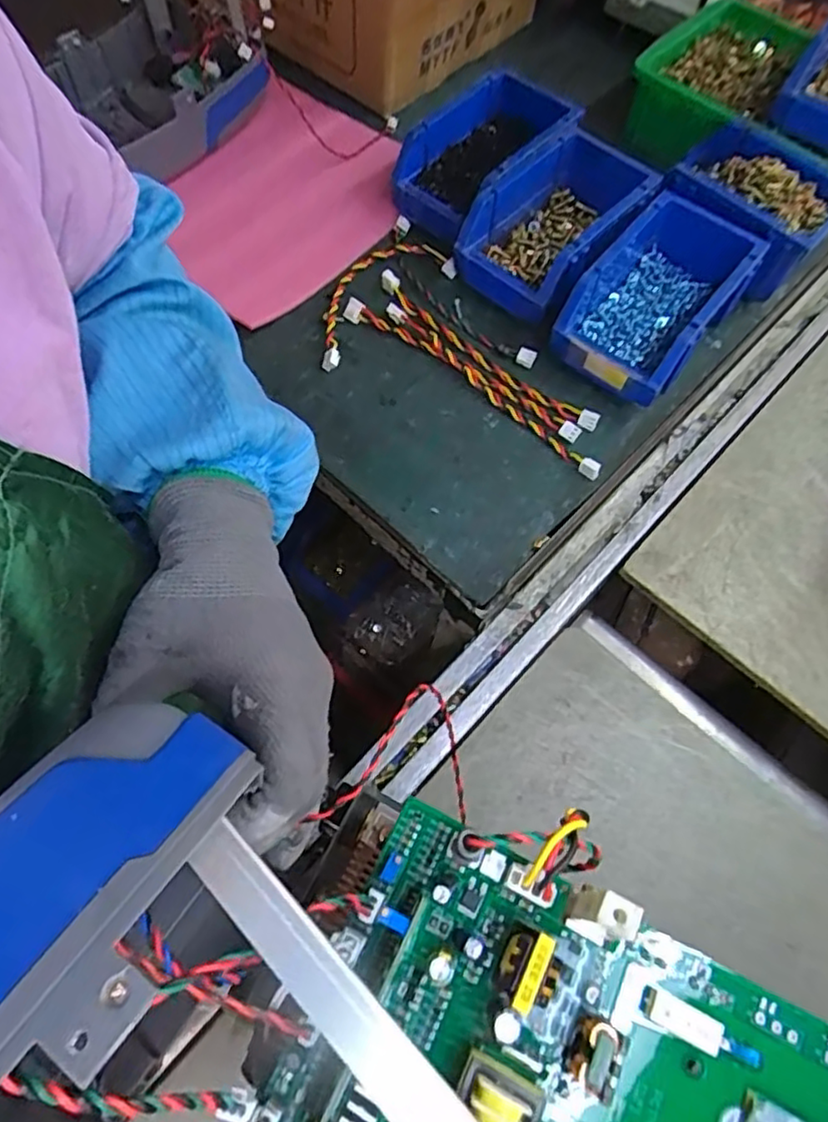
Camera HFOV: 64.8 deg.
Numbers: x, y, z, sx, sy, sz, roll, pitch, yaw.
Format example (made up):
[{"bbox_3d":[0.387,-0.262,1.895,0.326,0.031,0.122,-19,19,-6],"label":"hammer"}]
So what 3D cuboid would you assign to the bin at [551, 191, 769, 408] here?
[{"bbox_3d":[0.207,-0.223,0.562,0.107,0.073,0.175,36,69,14],"label":"bin"}]

